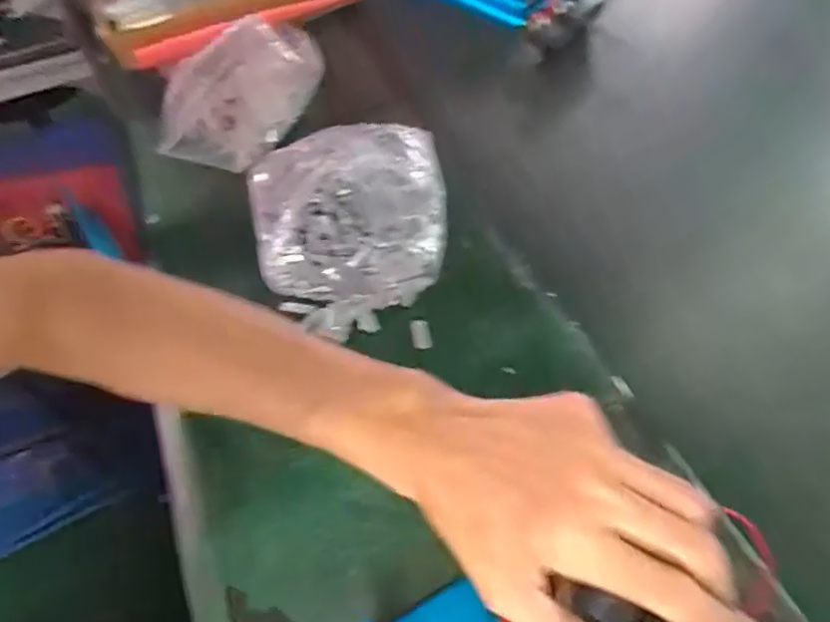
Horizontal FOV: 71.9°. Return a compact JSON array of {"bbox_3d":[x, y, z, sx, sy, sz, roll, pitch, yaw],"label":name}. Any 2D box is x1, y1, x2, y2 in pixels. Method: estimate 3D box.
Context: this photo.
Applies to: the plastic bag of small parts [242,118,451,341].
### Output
[{"bbox_3d":[-0.051,-0.084,0.495,0.171,0.051,0.207,-13,53,-7],"label":"plastic bag of small parts"}]

